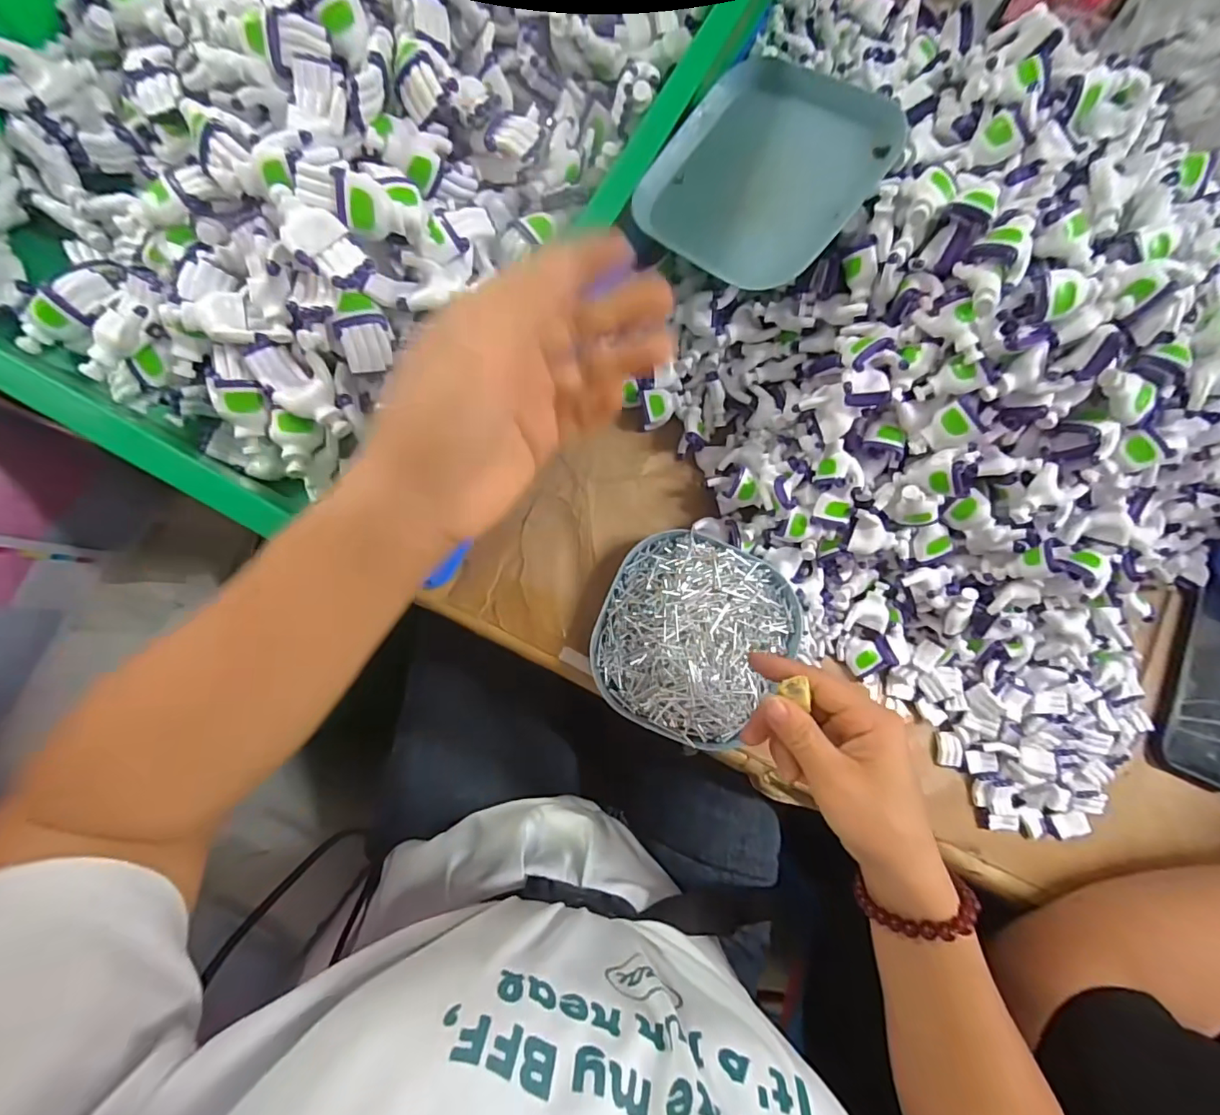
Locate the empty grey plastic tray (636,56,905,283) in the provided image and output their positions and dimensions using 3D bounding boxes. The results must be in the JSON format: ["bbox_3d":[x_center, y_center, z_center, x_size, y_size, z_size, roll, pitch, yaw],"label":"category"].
[{"bbox_3d":[0.100,-0.256,0.347,0.144,0.014,0.138,41,95,21],"label":"empty grey plastic tray"}]

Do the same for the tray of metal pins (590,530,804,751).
[{"bbox_3d":[0.063,0.059,0.383,0.139,0.048,0.140,22,82,-2],"label":"tray of metal pins"}]

